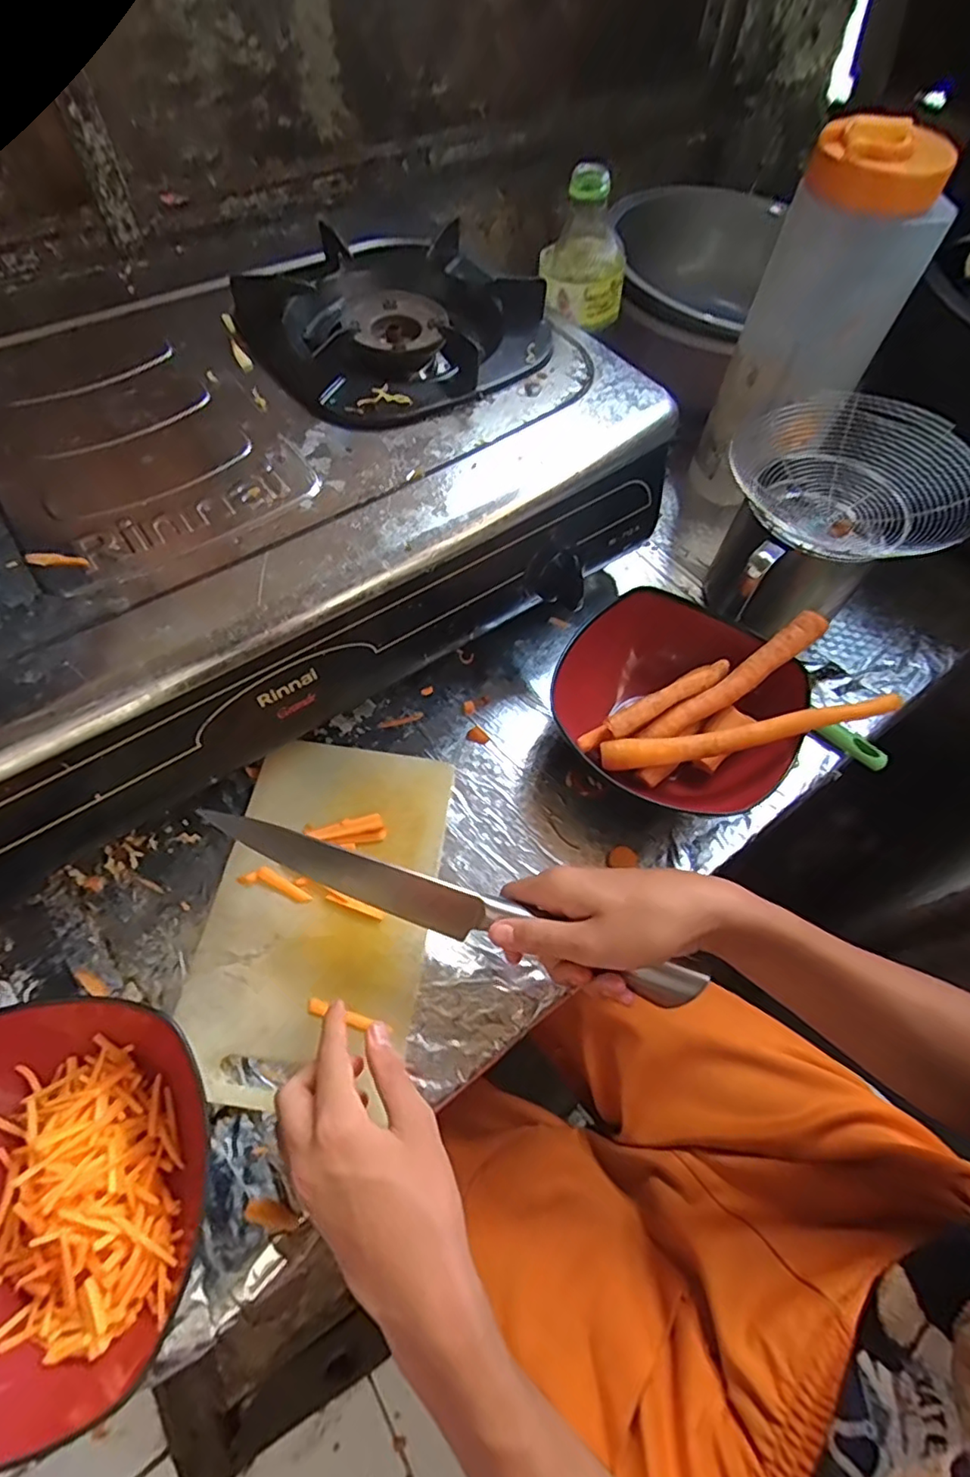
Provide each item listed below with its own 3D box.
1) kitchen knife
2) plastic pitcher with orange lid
[{"bbox_3d":[-0.027,0.104,0.367,0.311,0.037,0.023,16,62,10],"label":"kitchen knife"},{"bbox_3d":[0.297,-0.367,0.537,0.118,0.273,0.132,23,63,11],"label":"plastic pitcher with orange lid"}]

